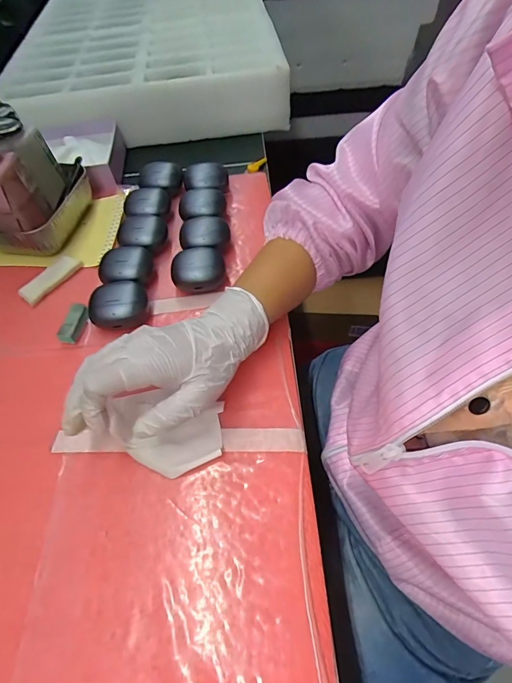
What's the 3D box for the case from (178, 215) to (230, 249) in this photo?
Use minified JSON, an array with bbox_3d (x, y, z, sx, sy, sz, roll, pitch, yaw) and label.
[{"bbox_3d":[-0.059,-0.119,0.431,0.056,0.027,0.049,-5,56,0],"label":"case"}]

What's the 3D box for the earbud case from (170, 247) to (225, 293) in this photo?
[{"bbox_3d":[-0.061,-0.073,0.401,0.054,0.029,0.044,-10,56,-3],"label":"earbud case"}]

